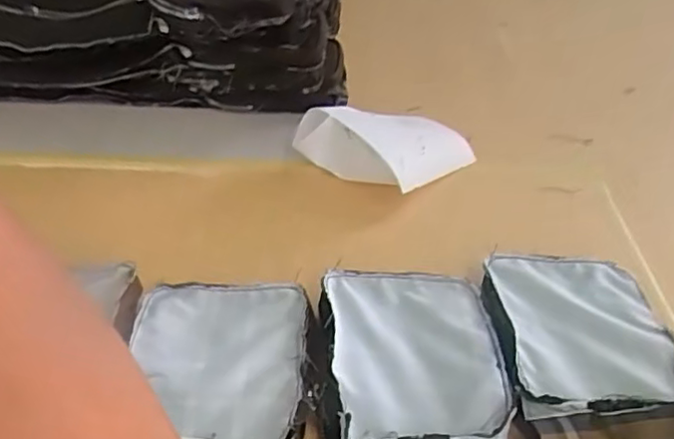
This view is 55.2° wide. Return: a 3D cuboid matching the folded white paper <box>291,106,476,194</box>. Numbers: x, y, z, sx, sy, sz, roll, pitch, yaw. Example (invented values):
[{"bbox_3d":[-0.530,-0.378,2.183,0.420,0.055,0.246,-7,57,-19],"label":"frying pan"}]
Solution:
[{"bbox_3d":[0.043,-0.073,0.594,0.147,0.043,0.100,20,44,18],"label":"folded white paper"}]

